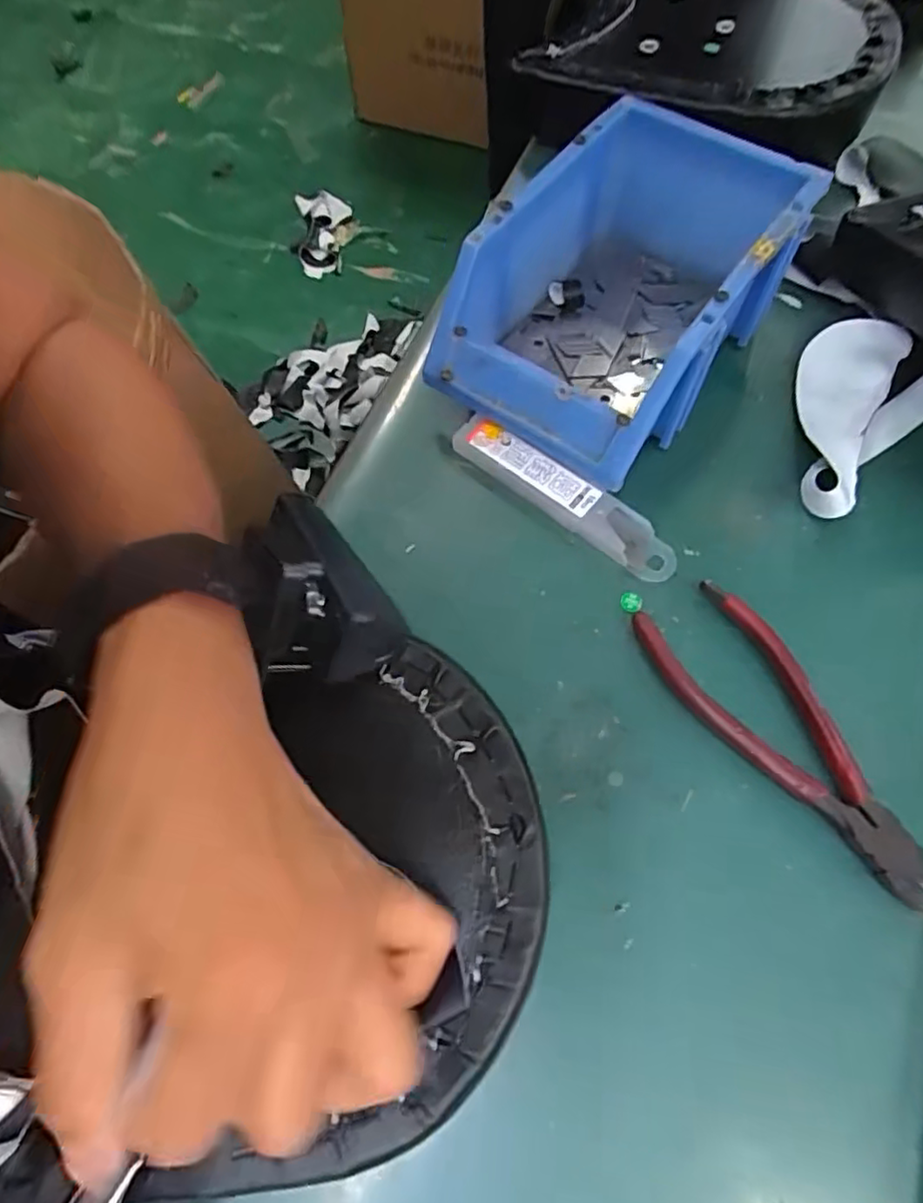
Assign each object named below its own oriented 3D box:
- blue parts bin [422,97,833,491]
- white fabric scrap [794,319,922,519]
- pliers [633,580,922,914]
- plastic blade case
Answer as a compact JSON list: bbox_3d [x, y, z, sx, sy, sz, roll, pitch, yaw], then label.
[{"bbox_3d":[0.084,-0.159,0.333,0.120,0.077,0.185,35,72,16],"label":"blue parts bin"},{"bbox_3d":[0.202,-0.104,0.336,0.127,0.017,0.072,-41,71,-15],"label":"white fabric scrap"},{"bbox_3d":[0.134,0.061,0.267,0.049,0.014,0.153,-27,68,-9],"label":"pliers"},{"bbox_3d":[0.051,-0.053,0.322,0.127,0.014,0.024,36,72,16],"label":"plastic blade case"}]

